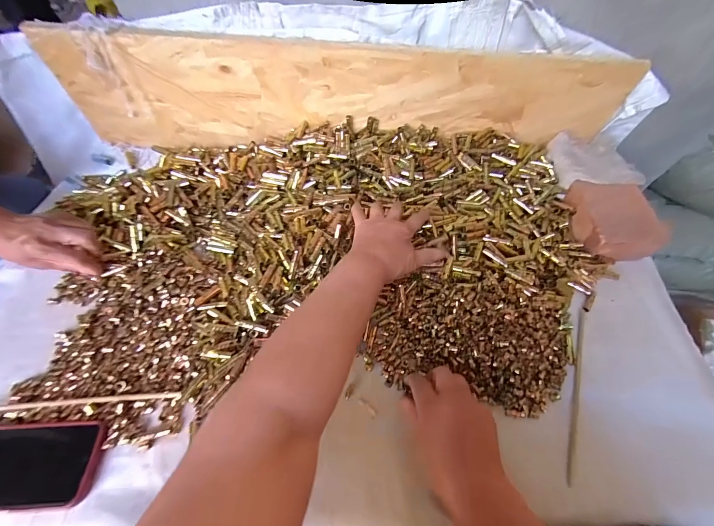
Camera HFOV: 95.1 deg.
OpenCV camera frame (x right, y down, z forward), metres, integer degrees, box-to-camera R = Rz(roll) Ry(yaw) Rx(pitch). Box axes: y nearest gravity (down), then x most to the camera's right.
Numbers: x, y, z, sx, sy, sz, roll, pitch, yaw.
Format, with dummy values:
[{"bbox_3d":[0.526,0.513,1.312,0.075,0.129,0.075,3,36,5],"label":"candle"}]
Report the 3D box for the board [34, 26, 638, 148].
[{"bbox_3d":[0.002,-0.266,0.529,0.872,0.170,0.031,-1,60,-3],"label":"board"}]

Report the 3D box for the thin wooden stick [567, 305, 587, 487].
[{"bbox_3d":[0.283,0.160,0.419,0.011,0.013,0.224,21,62,9],"label":"thin wooden stick"}]

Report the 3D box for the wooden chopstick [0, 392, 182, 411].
[{"bbox_3d":[-0.313,0.158,0.374,0.208,0.012,0.009,-3,59,-5],"label":"wooden chopstick"}]

